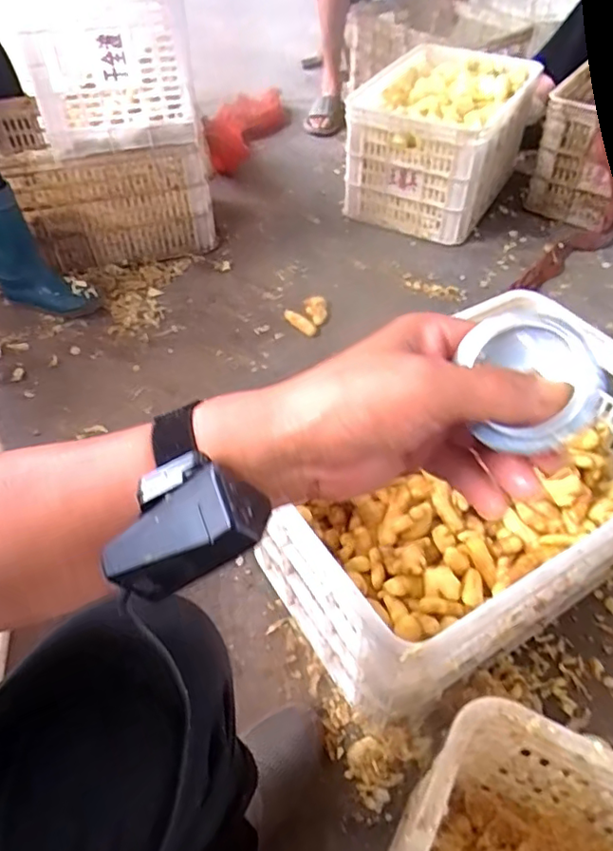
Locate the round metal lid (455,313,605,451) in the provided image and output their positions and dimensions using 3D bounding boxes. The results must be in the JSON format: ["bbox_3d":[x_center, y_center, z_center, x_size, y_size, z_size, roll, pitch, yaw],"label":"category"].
[{"bbox_3d":[0.096,-0.020,0.245,0.050,0.007,0.059,-14,84,17],"label":"round metal lid"}]

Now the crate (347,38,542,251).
[{"bbox_3d":[0.337,-0.764,1.526,0.396,0.304,0.473,25,55,14],"label":"crate"}]

